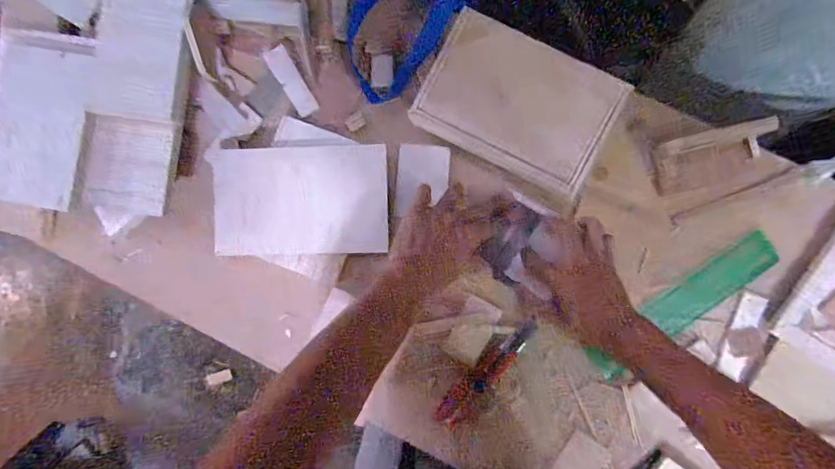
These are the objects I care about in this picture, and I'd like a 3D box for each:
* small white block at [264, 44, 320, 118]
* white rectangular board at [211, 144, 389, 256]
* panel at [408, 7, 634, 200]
[{"bbox_3d":[-0.163,-0.199,0.519,0.029,0.010,0.093,-31,87,4],"label":"small white block"},{"bbox_3d":[-0.148,-0.044,0.510,0.218,0.008,0.136,-1,89,1],"label":"white rectangular board"},{"bbox_3d":[0.115,-0.151,0.466,0.210,0.025,0.142,28,91,5],"label":"panel"}]

